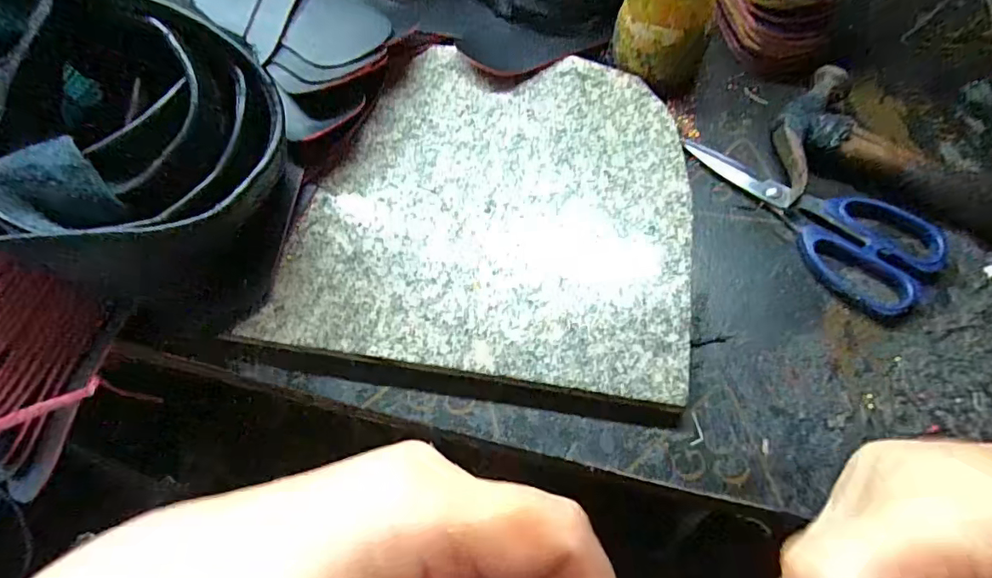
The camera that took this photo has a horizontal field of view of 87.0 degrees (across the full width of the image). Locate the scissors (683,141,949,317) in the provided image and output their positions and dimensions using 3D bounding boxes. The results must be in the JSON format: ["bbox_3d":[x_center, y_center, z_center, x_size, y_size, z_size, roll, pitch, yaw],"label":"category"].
[{"bbox_3d":[0.221,-0.060,0.366,0.078,0.009,0.176,-40,70,-14],"label":"scissors"}]

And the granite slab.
[{"bbox_3d":[0.000,-0.062,0.374,0.269,0.015,0.263,10,68,5],"label":"granite slab"}]

